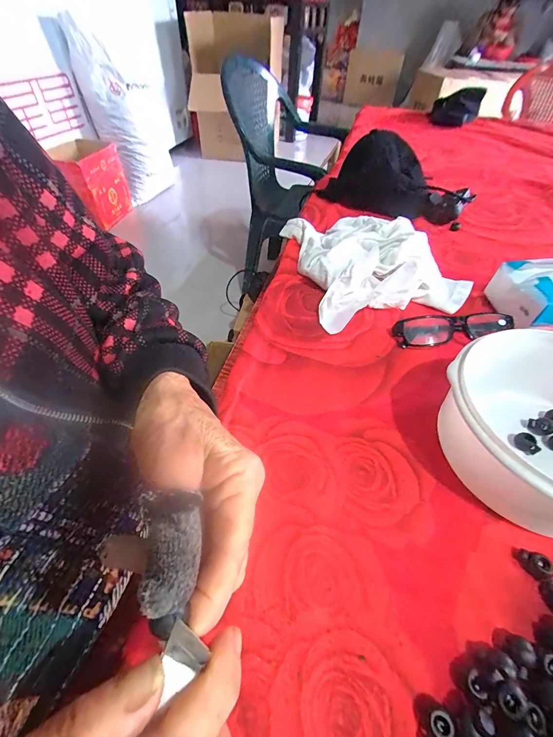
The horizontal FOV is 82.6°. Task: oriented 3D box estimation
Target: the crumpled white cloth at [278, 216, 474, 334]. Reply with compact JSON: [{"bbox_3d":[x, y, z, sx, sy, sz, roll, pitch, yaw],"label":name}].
[{"bbox_3d":[0.132,-0.175,0.469,0.230,0.060,0.265,-12,49,-14],"label":"crumpled white cloth"}]

